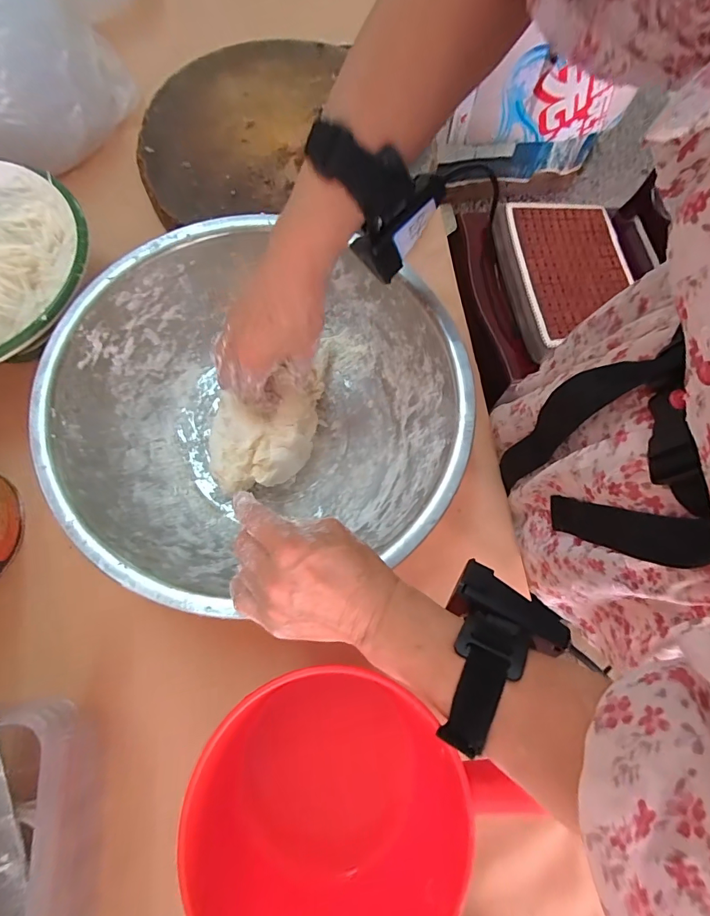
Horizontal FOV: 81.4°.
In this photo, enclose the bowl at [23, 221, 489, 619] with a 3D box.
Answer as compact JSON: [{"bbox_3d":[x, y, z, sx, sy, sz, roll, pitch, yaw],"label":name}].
[{"bbox_3d":[-0.077,-0.050,0.382,0.328,0.120,0.317,0,73,0],"label":"bowl"}]

